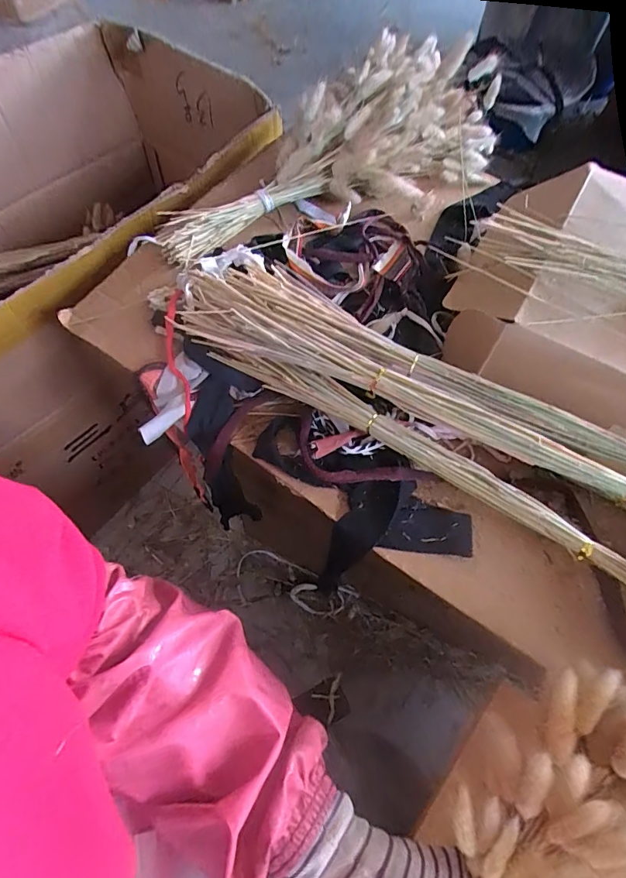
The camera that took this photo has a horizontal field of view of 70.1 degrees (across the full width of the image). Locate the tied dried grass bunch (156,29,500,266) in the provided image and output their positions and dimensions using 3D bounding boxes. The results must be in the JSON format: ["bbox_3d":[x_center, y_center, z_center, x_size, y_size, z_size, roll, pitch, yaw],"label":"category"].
[{"bbox_3d":[0.042,-0.319,0.496,0.435,0.108,0.152,-39,72,-19],"label":"tied dried grass bunch"}]

